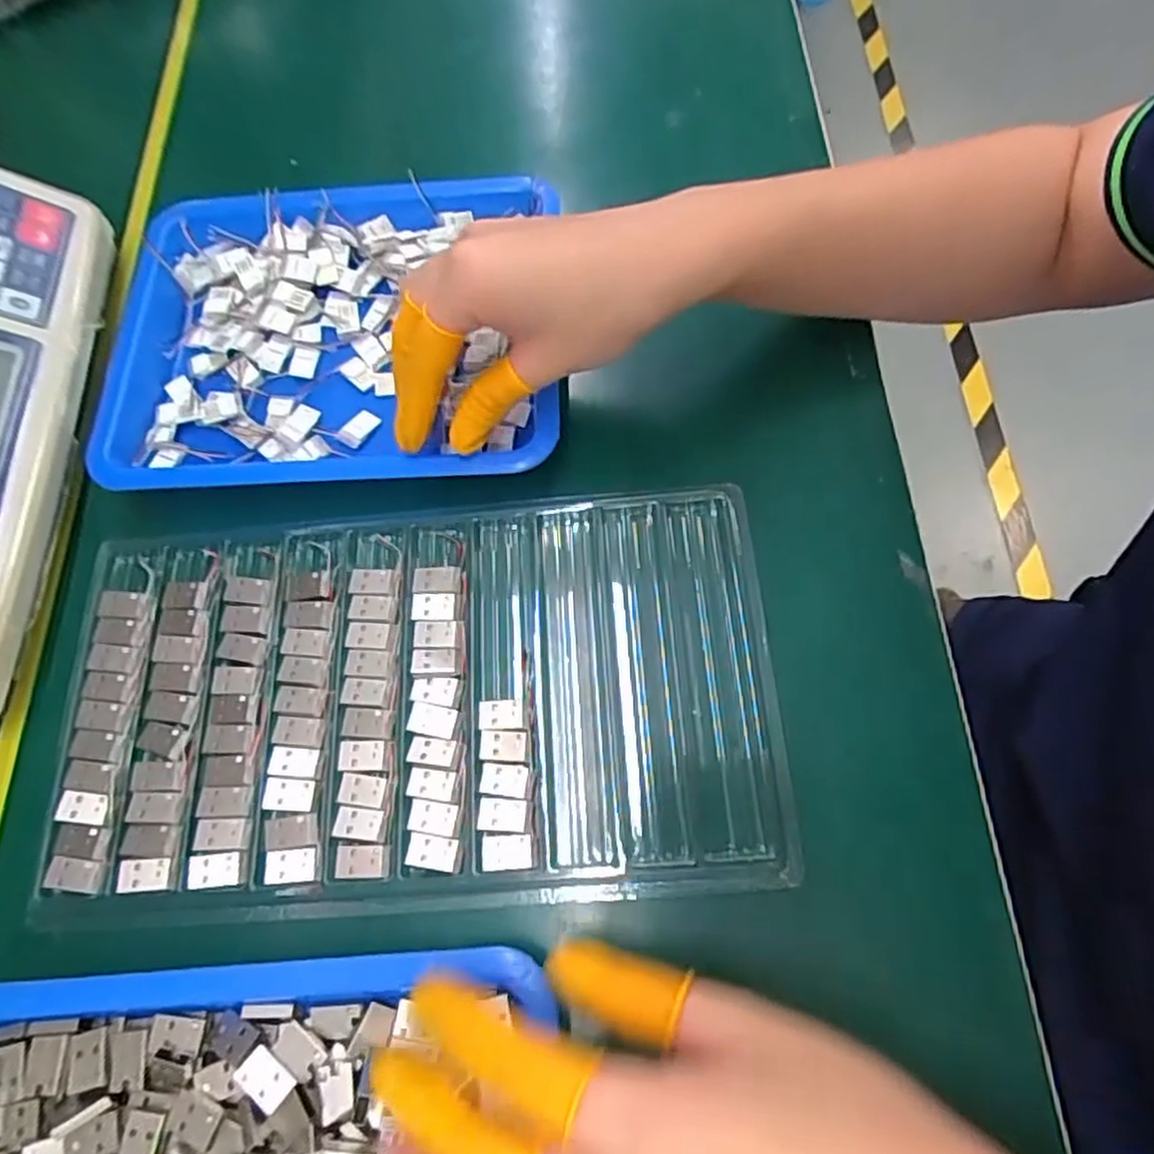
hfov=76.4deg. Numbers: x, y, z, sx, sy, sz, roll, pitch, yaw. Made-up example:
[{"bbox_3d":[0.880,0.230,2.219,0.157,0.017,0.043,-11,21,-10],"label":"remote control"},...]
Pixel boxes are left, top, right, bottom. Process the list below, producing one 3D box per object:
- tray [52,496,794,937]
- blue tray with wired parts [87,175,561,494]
[{"bbox_3d":[-0.067,0.048,0.302,0.288,0.012,0.161,-4,68,1],"label":"tray"},{"bbox_3d":[-0.122,-0.119,0.361,0.219,0.028,0.171,-2,68,1],"label":"blue tray with wired parts"}]

